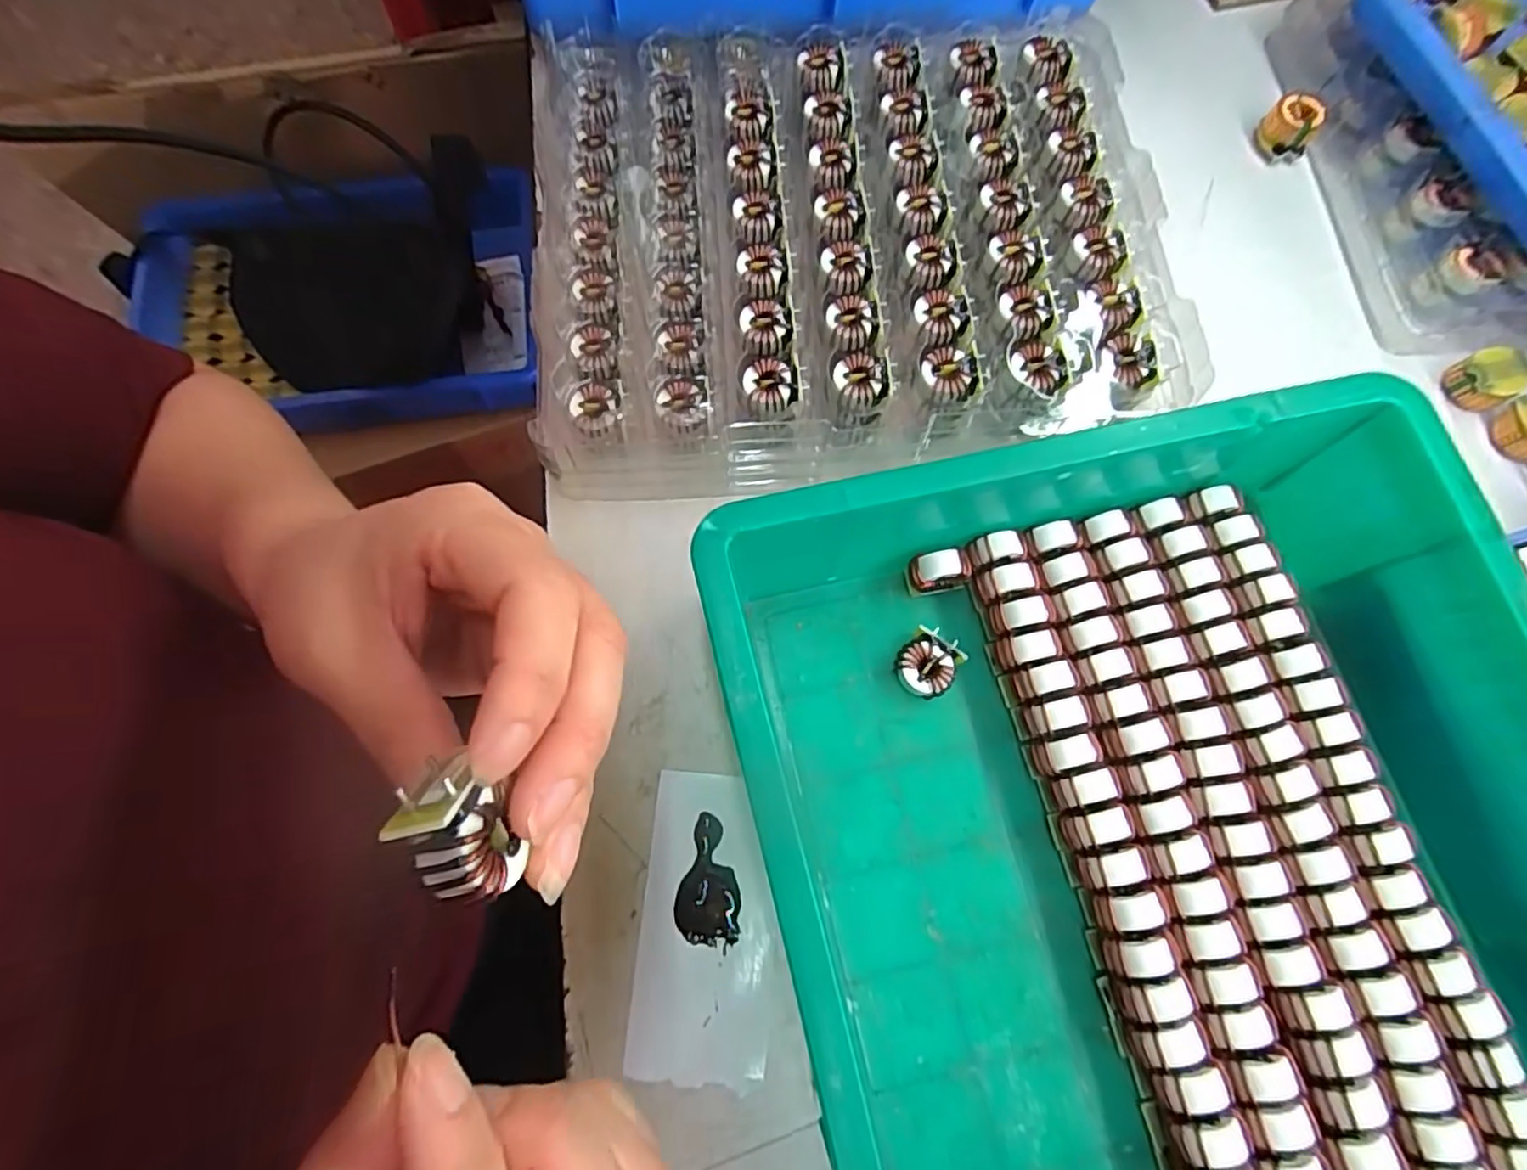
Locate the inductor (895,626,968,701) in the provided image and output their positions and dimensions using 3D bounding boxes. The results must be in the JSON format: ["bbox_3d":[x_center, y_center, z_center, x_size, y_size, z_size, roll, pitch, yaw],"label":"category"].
[{"bbox_3d":[0.073,0.036,0.301,0.025,0.014,0.028,34,76,10],"label":"inductor"}]

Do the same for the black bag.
[{"bbox_3d":[-0.391,-0.280,0.668,0.260,0.144,0.050,1,47,9],"label":"black bag"}]

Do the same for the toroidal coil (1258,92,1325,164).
[{"bbox_3d":[0.303,-0.264,0.389,0.028,0.021,0.024,41,77,12],"label":"toroidal coil"}]

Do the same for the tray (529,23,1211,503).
[{"bbox_3d":[0.043,-0.179,0.339,0.304,0.021,0.260,-4,73,-1],"label":"tray"}]

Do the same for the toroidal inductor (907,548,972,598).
[{"bbox_3d":[0.079,-0.006,0.306,0.028,0.028,0.014,-7,73,-2],"label":"toroidal inductor"}]

